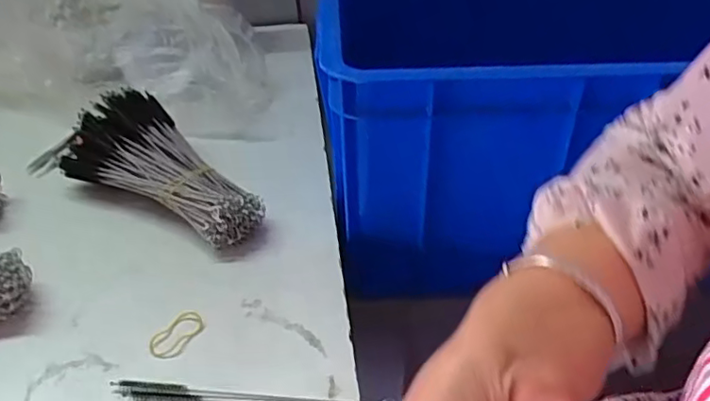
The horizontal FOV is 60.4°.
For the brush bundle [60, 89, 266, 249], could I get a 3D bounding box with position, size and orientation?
[{"bbox_3d":[-0.181,-0.024,0.563,0.102,0.071,0.203,-32,50,-33],"label":"brush bundle"}]

